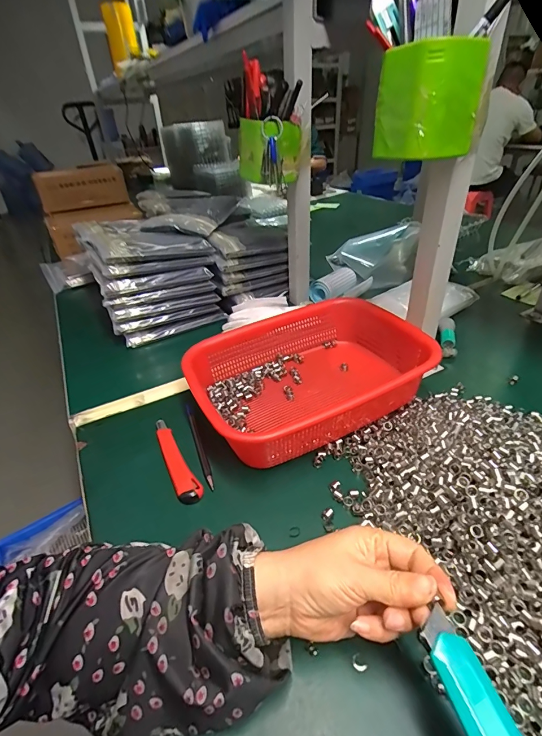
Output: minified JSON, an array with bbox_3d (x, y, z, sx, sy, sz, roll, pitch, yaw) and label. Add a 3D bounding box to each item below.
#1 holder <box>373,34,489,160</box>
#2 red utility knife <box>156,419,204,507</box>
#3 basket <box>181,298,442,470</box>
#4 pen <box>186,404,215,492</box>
[{"bbox_3d":[0.138,-0.234,0.329,0.065,0.079,0.067,-24,40,-26],"label":"holder"},{"bbox_3d":[-0.111,0.099,0.420,0.025,0.012,0.133,-20,38,-22],"label":"red utility knife"},{"bbox_3d":[0.050,0.007,0.476,0.282,0.075,0.214,-18,37,-19],"label":"basket"},{"bbox_3d":[-0.086,0.087,0.437,0.008,0.004,0.140,-15,36,-15],"label":"pen"}]

